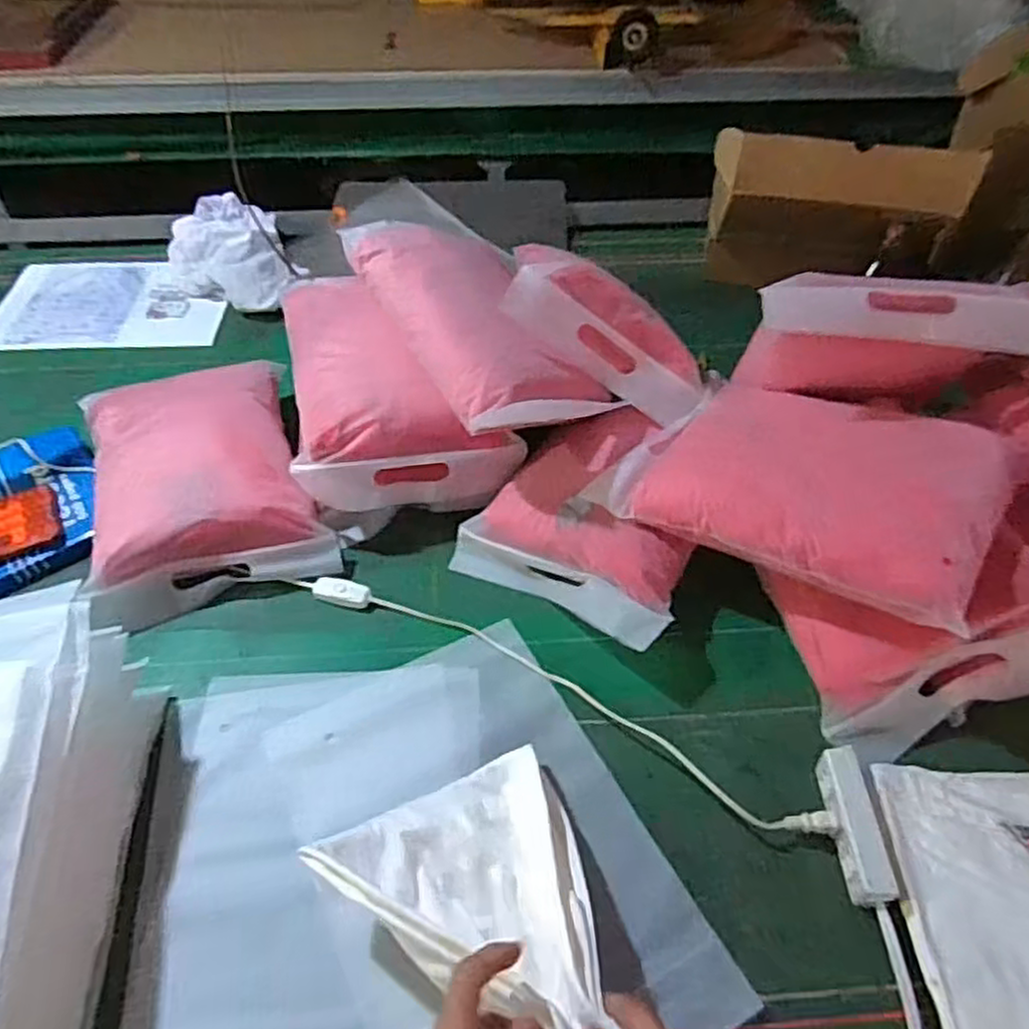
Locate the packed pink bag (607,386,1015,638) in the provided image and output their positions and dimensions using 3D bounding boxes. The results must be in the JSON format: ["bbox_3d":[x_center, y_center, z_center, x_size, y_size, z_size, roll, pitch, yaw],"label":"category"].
[{"bbox_3d":[0.259,-0.033,0.661,0.309,0.070,0.196,22,72,32],"label":"packed pink bag"}]

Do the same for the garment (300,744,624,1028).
[{"bbox_3d":[-0.003,0.279,0.506,0.170,0.092,0.233,-28,55,-22],"label":"garment"}]

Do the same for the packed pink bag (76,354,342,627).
[{"bbox_3d":[-0.329,-0.045,0.771,0.222,0.094,0.297,-16,52,-14],"label":"packed pink bag"}]

